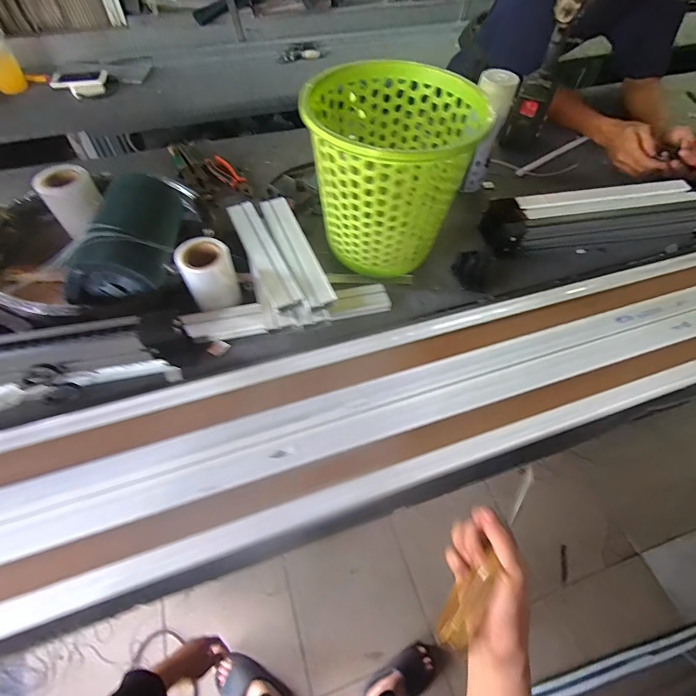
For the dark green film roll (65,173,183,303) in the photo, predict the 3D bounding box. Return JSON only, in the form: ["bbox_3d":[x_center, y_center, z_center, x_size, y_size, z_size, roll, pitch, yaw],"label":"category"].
[{"bbox_3d":[-0.346,-0.183,0.585,0.115,0.098,0.238,-3,58,-4],"label":"dark green film roll"}]

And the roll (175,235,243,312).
[{"bbox_3d":[-0.206,-0.105,0.563,0.072,0.103,0.061,-19,60,-13],"label":"roll"}]

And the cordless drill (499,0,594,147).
[{"bbox_3d":[0.404,-0.556,0.772,0.078,0.293,0.168,22,60,12],"label":"cordless drill"}]

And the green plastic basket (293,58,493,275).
[{"bbox_3d":[0.058,-0.269,0.585,0.227,0.221,0.234,22,60,12],"label":"green plastic basket"}]

